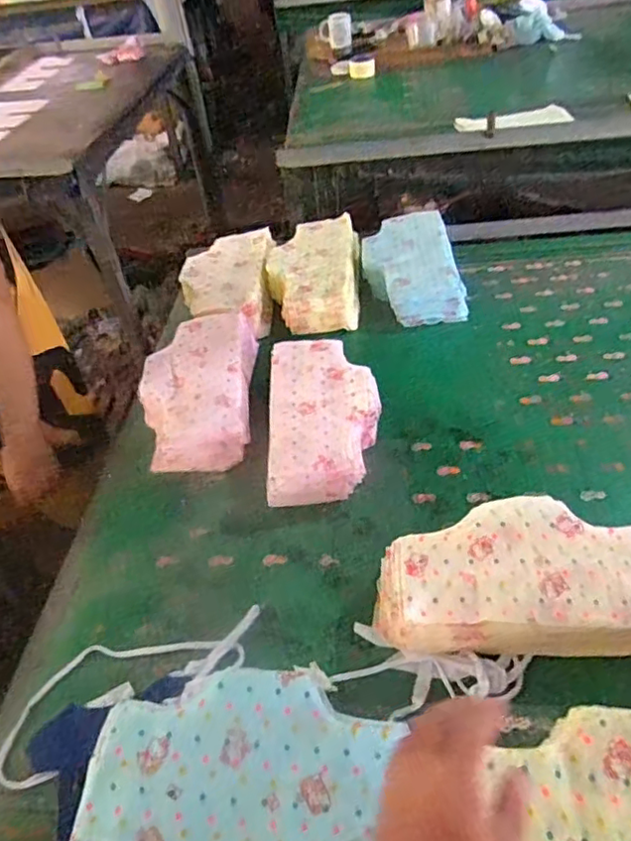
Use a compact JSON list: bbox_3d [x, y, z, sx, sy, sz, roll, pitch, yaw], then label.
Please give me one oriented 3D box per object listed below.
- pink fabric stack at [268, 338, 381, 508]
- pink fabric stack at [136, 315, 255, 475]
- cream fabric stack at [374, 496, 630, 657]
[{"bbox_3d":[0.011,-0.010,0.974,0.179,0.072,0.321,-4,45,3],"label":"pink fabric stack"},{"bbox_3d":[-0.205,-0.061,1.058,0.190,0.076,0.349,-6,45,2],"label":"pink fabric stack"},{"bbox_3d":[0.239,0.188,0.714,0.319,0.079,0.168,-1,45,6],"label":"cream fabric stack"}]

